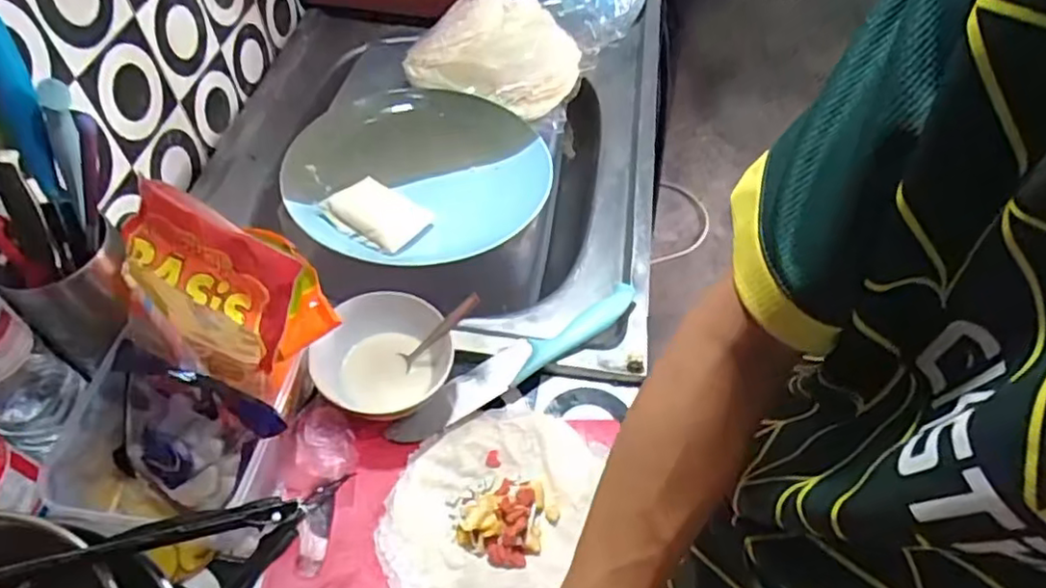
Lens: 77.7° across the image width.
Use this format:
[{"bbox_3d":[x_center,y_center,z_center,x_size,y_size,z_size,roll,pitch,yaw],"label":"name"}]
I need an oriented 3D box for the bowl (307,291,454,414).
[{"bbox_3d":[-0.119,0.051,0.553,0.100,0.051,0.107,1,54,-1],"label":"bowl"}]

